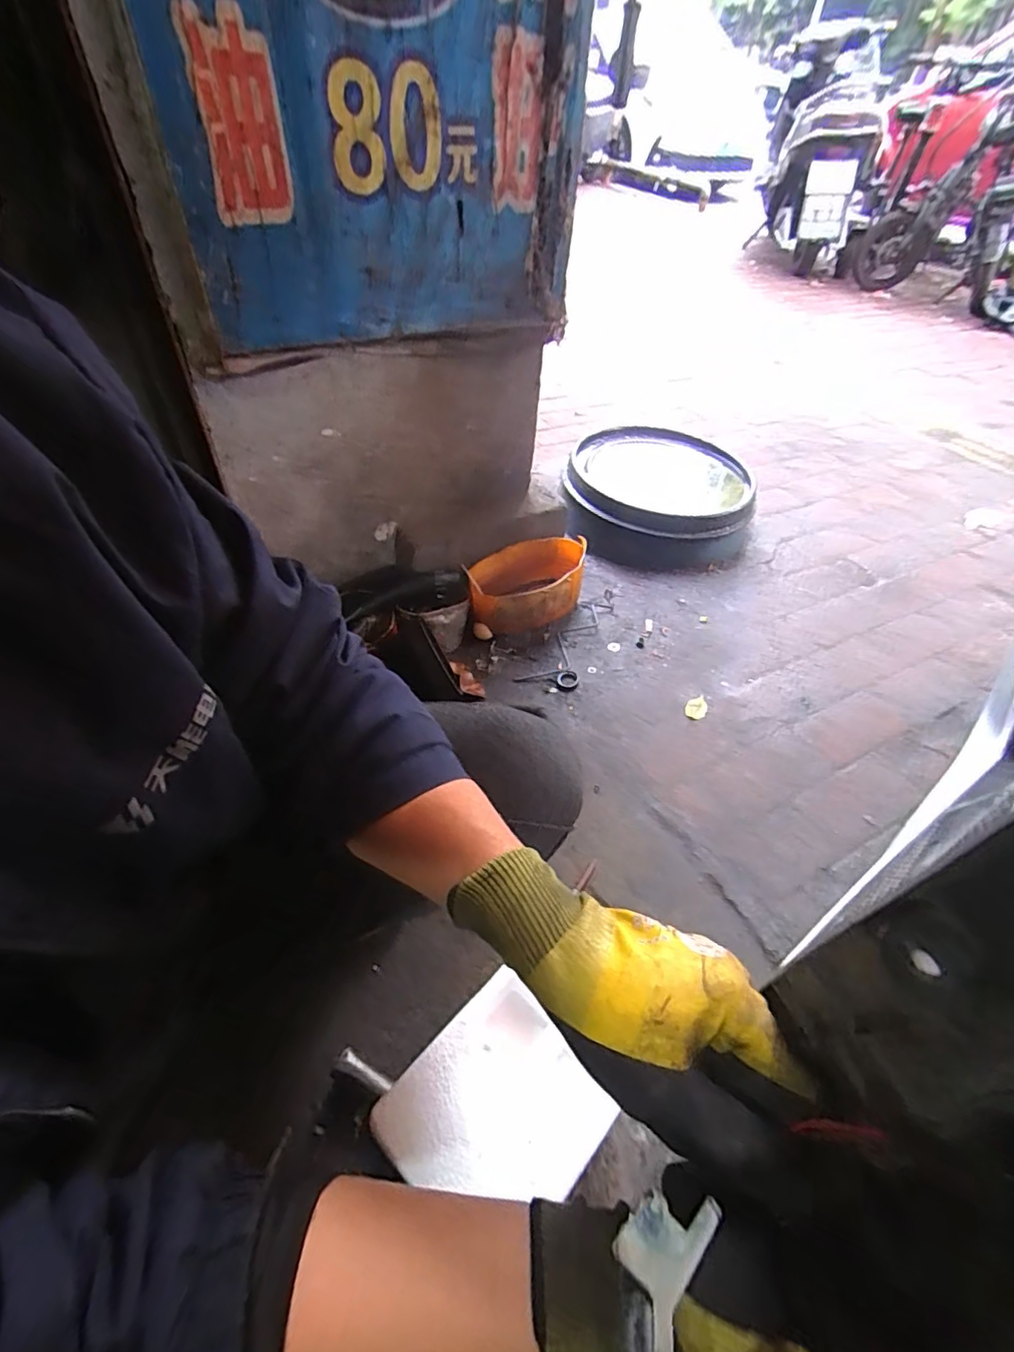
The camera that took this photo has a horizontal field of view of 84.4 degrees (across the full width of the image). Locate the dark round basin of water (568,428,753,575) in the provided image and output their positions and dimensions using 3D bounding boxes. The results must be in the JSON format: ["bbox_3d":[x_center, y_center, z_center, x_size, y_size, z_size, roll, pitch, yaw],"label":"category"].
[{"bbox_3d":[0.345,-0.403,1.256,0.407,0.135,0.399,21,49,15],"label":"dark round basin of water"}]

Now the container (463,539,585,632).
[{"bbox_3d":[0.040,-0.157,1.021,0.220,0.134,0.112,-22,52,-23],"label":"container"}]

